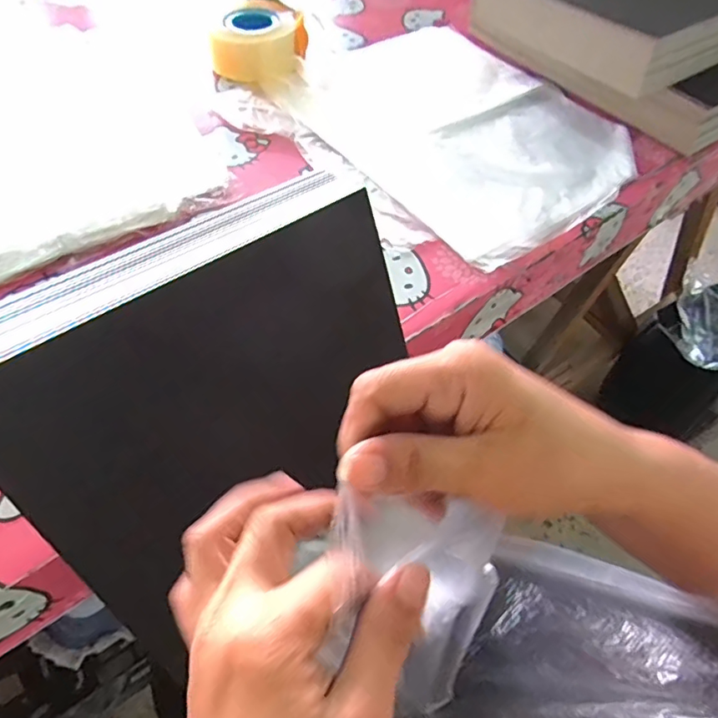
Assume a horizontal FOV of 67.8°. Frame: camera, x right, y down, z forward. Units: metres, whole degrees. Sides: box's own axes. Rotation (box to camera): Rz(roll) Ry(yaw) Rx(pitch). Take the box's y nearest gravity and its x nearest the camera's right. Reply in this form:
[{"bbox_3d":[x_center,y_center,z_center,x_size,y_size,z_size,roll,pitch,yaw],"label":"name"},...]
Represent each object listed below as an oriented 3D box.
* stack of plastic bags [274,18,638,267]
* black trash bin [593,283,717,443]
[{"bbox_3d":[0.111,-0.302,0.677,0.288,0.031,0.463,-30,57,-14],"label":"stack of plastic bags"},{"bbox_3d":[0.780,0.043,1.300,0.273,0.398,0.247,-34,61,-23],"label":"black trash bin"}]

